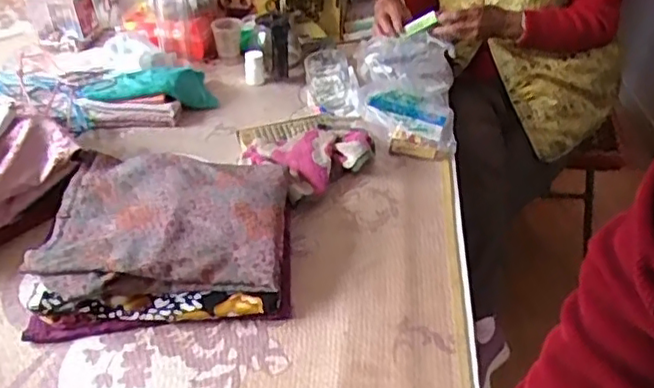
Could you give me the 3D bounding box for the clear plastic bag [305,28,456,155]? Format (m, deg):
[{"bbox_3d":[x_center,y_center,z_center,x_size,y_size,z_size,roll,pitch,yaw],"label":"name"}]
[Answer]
[{"bbox_3d":[0.099,-0.208,1.194,0.287,0.083,0.325,5,39,11],"label":"clear plastic bag"}]

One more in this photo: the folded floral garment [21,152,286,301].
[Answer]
[{"bbox_3d":[-0.224,0.032,0.894,0.318,0.041,0.279,-1,39,-2],"label":"folded floral garment"}]

